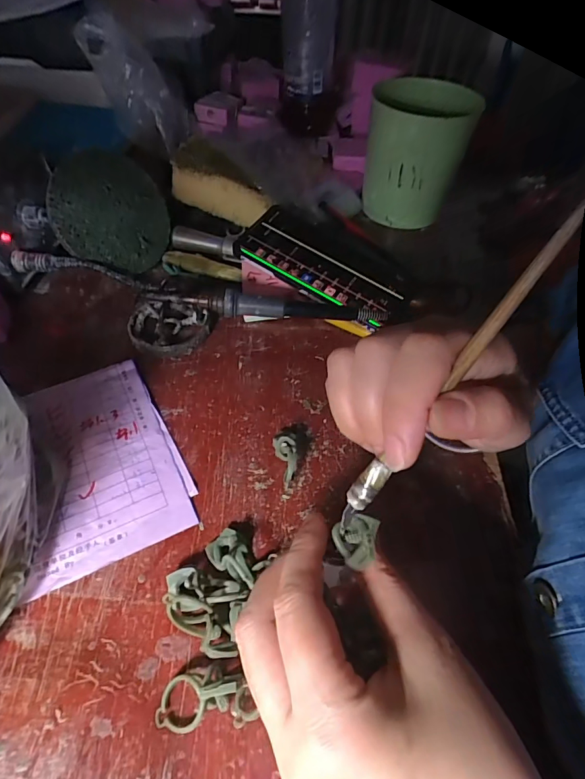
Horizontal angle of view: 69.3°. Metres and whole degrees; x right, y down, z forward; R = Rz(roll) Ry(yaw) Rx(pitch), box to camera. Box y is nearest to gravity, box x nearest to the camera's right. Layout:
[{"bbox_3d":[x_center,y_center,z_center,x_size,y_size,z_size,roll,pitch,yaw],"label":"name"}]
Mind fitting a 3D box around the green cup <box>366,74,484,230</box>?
[{"bbox_3d":[0.139,-0.276,0.492,0.105,0.123,0.120,12,51,5],"label":"green cup"}]

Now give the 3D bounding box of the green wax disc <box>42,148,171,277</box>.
[{"bbox_3d":[-0.164,-0.165,0.391,0.006,0.099,0.108,9,3,44],"label":"green wax disc"}]

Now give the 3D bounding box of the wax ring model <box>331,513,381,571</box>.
[{"bbox_3d":[0.029,0.065,0.183,0.016,0.017,0.020,-19,55,-18],"label":"wax ring model"}]

